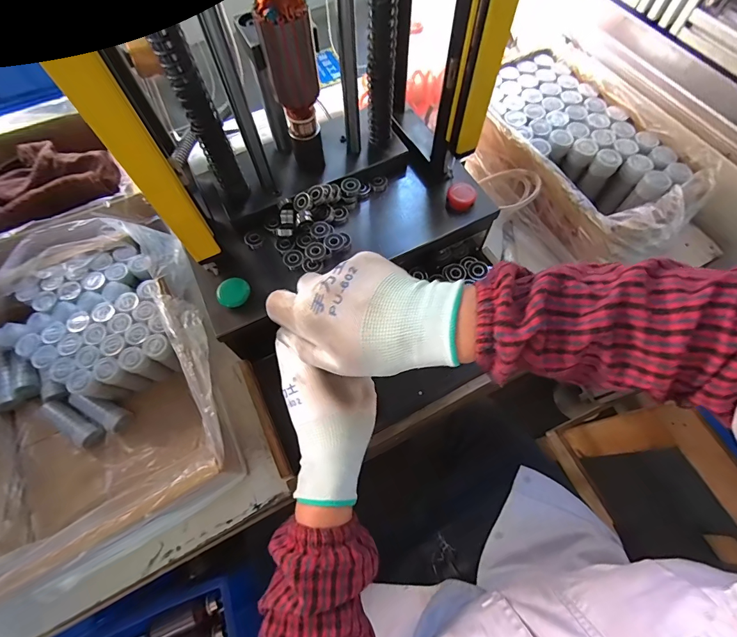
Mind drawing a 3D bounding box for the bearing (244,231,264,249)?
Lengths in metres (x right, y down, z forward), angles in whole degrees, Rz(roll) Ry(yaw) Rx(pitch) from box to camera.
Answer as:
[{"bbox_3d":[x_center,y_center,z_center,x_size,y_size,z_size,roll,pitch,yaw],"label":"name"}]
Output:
[{"bbox_3d":[-0.149,-0.102,0.472,0.021,0.009,0.023,0,66,1],"label":"bearing"}]

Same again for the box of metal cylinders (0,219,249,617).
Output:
[{"bbox_3d":[-0.342,0.083,0.463,0.289,0.114,0.386,-25,68,-10],"label":"box of metal cylinders"}]

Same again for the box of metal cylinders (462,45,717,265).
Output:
[{"bbox_3d":[0.326,-0.258,0.595,0.219,0.115,0.373,-29,69,-12],"label":"box of metal cylinders"}]

